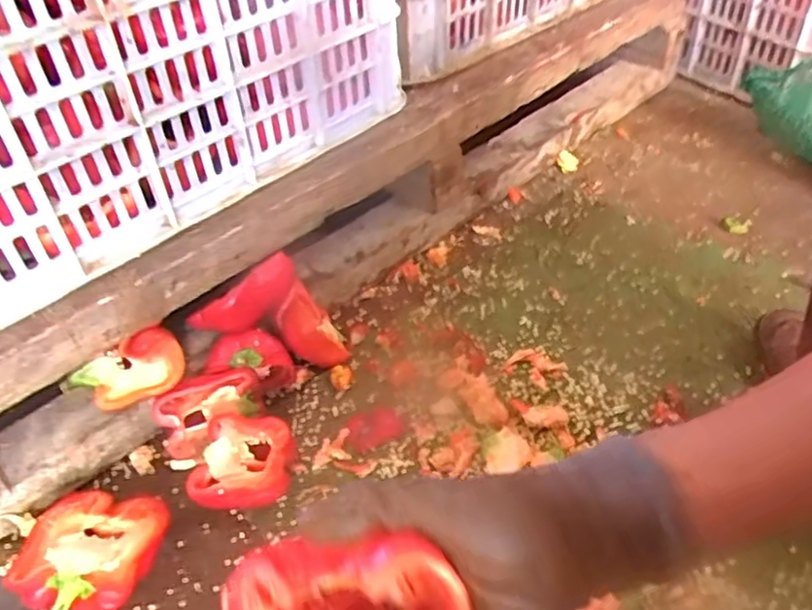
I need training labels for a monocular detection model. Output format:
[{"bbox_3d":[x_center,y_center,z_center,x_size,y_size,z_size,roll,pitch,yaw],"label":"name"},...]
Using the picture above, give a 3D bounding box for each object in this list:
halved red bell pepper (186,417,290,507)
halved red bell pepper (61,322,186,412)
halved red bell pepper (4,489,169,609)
[{"bbox_3d":[-0.130,0.129,0.534,0.073,0.048,0.070,-1,42,4],"label":"halved red bell pepper"},{"bbox_3d":[-0.237,0.056,0.558,0.090,0.053,0.035,-25,11,-22],"label":"halved red bell pepper"},{"bbox_3d":[-0.230,0.181,0.490,0.097,0.053,0.101,-16,43,-12],"label":"halved red bell pepper"}]

